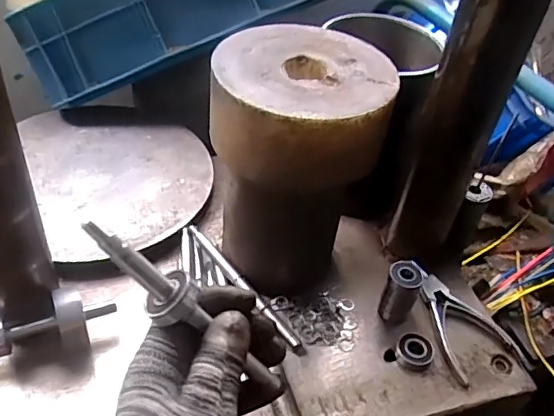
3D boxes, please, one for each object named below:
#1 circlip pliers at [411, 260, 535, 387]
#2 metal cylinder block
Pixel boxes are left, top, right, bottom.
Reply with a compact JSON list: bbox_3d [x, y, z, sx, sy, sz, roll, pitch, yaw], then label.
[{"bbox_3d":[0.178,0.103,0.537,0.075,0.018,0.129,-10,45,-19],"label":"circlip pliers"},{"bbox_3d":[0.014,-0.030,0.511,0.141,0.218,0.142,9,42,2],"label":"metal cylinder block"}]

